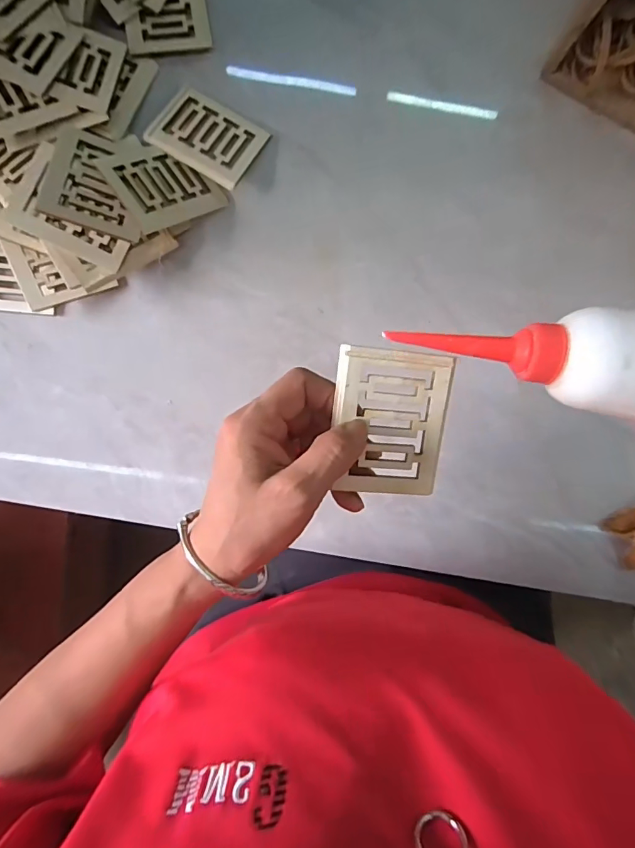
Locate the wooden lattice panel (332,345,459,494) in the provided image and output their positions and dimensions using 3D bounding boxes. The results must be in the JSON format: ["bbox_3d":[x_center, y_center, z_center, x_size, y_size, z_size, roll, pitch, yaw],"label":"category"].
[{"bbox_3d":[0.040,0.000,0.253,0.065,0.008,0.082,4,100,-11],"label":"wooden lattice panel"}]

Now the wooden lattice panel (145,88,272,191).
[{"bbox_3d":[-0.088,-0.234,0.364,0.079,0.006,0.064,29,75,-4],"label":"wooden lattice panel"}]

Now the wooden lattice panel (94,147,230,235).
[{"bbox_3d":[-0.121,-0.192,0.356,0.083,0.007,0.063,-36,97,-30],"label":"wooden lattice panel"}]

